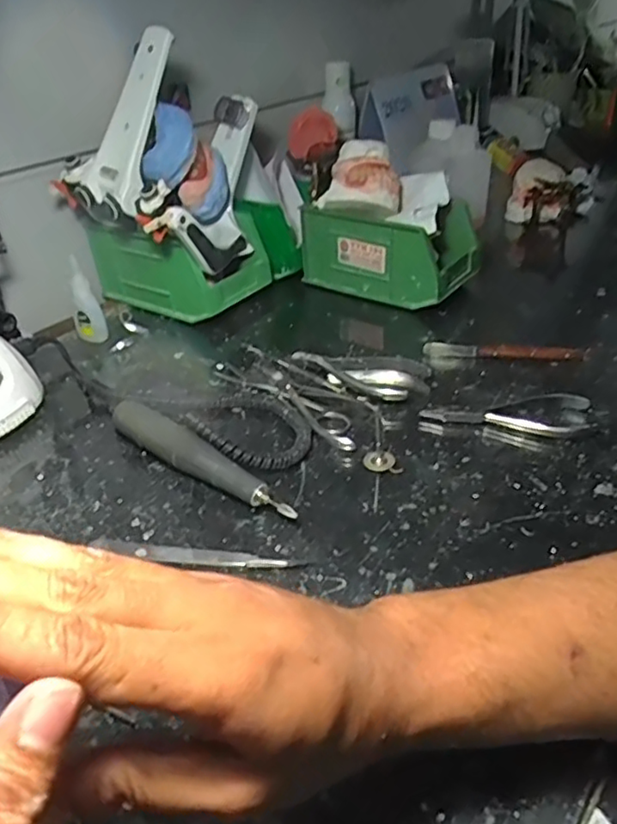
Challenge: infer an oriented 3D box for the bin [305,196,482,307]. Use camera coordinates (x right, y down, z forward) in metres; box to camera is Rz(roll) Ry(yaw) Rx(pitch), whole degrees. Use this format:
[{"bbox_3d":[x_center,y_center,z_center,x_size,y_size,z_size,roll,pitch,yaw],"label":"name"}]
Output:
[{"bbox_3d":[0.090,-0.178,0.676,0.170,0.080,0.101,21,42,31],"label":"bin"}]

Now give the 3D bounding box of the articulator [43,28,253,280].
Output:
[{"bbox_3d":[-0.145,-0.246,0.611,0.153,0.179,0.194,10,37,19],"label":"articulator"}]

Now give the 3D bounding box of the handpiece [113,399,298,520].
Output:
[{"bbox_3d":[-0.074,0.034,0.434,0.163,0.032,0.024,21,41,31],"label":"handpiece"}]

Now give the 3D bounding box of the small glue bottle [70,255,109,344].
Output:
[{"bbox_3d":[-0.217,-0.107,0.607,0.021,0.081,0.023,-30,43,-33],"label":"small glue bottle"}]

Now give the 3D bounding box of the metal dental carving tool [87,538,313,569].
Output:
[{"bbox_3d":[-0.068,0.088,0.380,0.134,0.005,0.014,4,35,10],"label":"metal dental carving tool"}]

